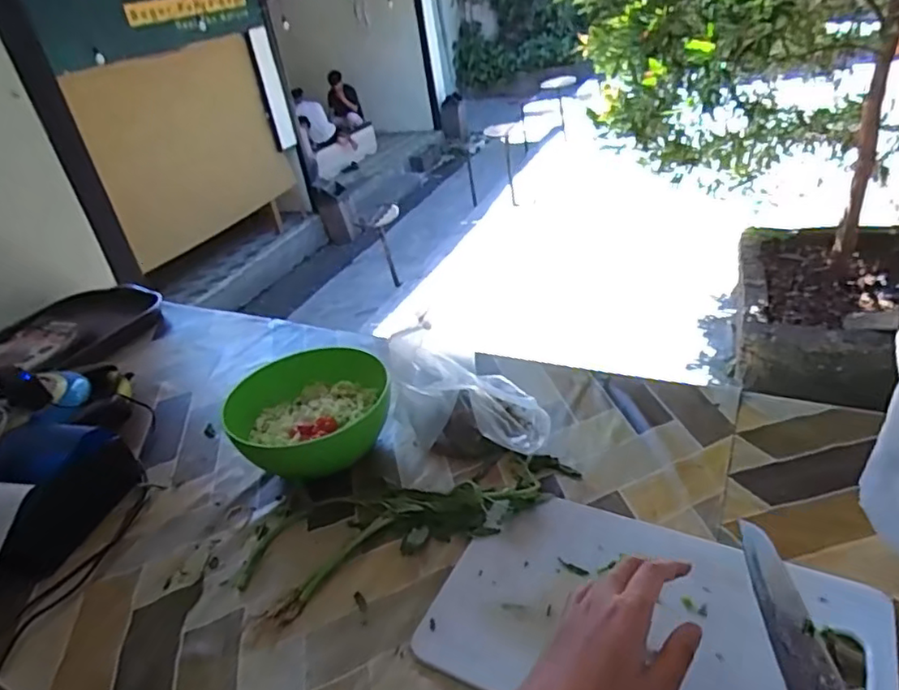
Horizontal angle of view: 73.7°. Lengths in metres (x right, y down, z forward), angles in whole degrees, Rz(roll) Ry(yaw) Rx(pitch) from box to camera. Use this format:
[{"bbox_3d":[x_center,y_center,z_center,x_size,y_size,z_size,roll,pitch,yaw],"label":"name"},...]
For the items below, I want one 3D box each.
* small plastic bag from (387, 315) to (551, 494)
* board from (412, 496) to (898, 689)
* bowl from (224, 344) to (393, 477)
[{"bbox_3d":[0.012,0.072,0.648,0.170,0.119,0.139,-10,32,-1],"label":"small plastic bag"},{"bbox_3d":[0.156,0.218,0.476,0.322,0.013,0.199,11,35,29],"label":"board"},{"bbox_3d":[-0.159,0.084,0.703,0.177,0.090,0.163,-7,32,4],"label":"bowl"}]

